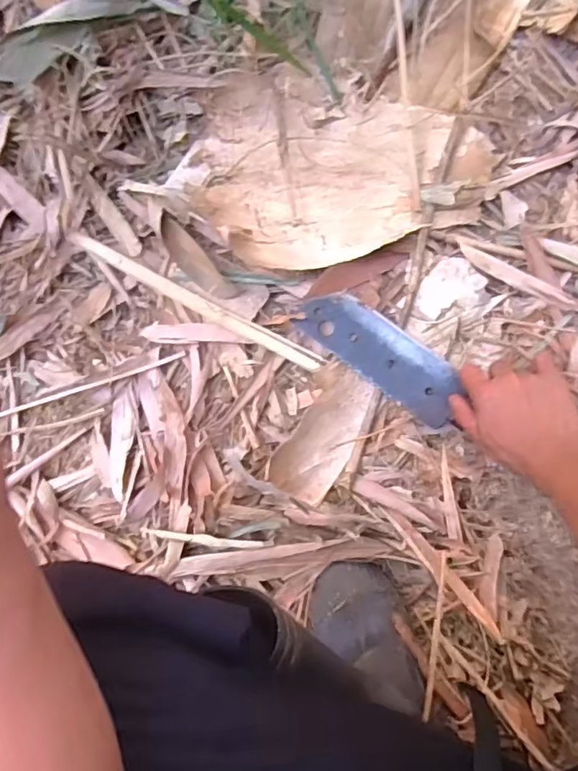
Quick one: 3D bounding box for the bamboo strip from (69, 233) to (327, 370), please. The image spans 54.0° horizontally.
[{"bbox_3d":[-0.129,-0.111,0.714,0.381,0.013,0.017,29,91,10],"label":"bamboo strip"}]

